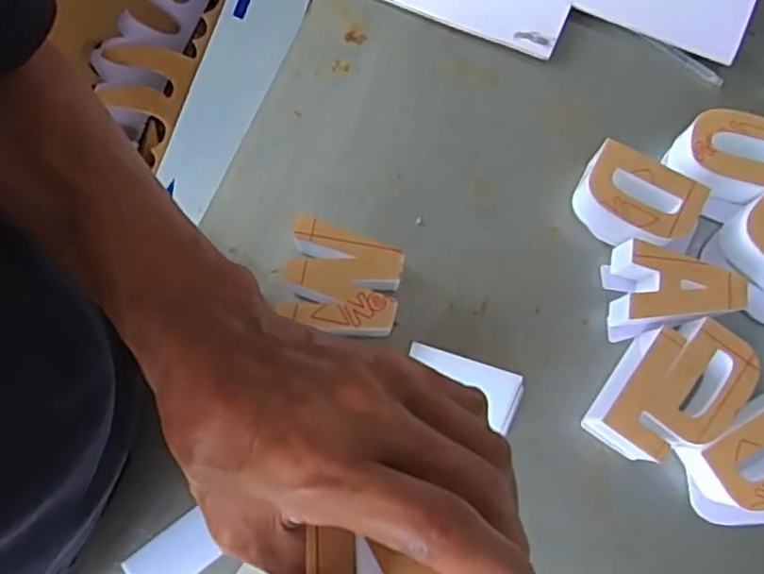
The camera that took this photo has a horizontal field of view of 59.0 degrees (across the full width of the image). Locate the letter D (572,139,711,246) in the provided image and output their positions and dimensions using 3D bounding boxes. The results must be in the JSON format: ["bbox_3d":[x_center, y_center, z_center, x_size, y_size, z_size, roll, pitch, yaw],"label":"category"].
[{"bbox_3d":[0.189,-0.063,0.507,0.083,0.043,0.058,25,80,5],"label":"letter D"}]

